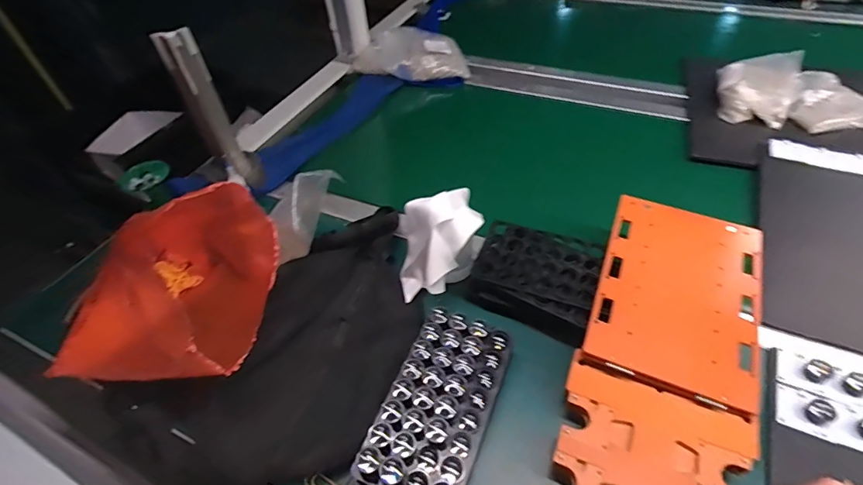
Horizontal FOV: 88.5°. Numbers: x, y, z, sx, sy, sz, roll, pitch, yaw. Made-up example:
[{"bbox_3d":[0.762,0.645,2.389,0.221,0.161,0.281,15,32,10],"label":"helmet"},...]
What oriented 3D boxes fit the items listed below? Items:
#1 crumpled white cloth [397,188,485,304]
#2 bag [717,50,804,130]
[{"bbox_3d":[0.010,0.001,0.550,0.109,0.102,0.097,-11,48,-4],"label":"crumpled white cloth"},{"bbox_3d":[0.586,-0.280,0.796,0.124,0.054,0.170,19,52,21],"label":"bag"}]

